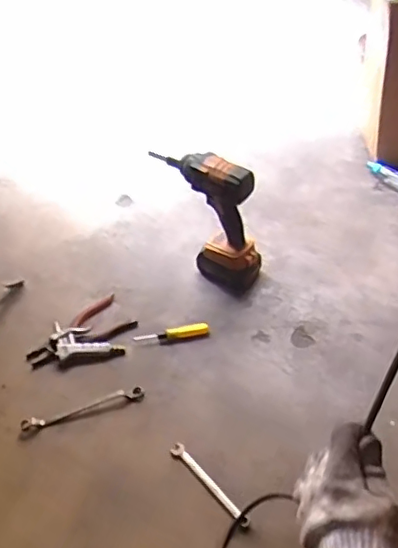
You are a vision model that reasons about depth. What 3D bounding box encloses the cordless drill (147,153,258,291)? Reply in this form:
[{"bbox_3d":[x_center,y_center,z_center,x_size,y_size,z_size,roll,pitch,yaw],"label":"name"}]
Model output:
[{"bbox_3d":[0.015,-0.101,1.044,0.190,0.248,0.066,24,51,29],"label":"cordless drill"}]

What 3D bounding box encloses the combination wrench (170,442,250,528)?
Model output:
[{"bbox_3d":[0.013,0.293,0.796,0.019,0.005,0.154,-33,49,-25],"label":"combination wrench"}]

